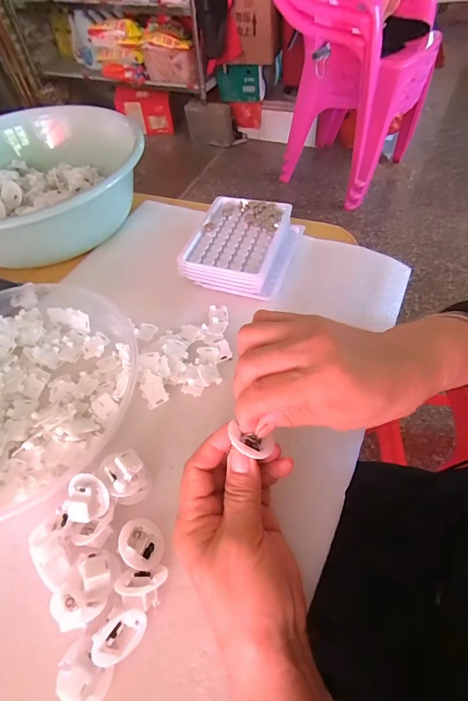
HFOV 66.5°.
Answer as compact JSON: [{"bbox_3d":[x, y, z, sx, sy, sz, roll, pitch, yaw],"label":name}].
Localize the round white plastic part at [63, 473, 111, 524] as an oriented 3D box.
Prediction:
[{"bbox_3d":[-0.101,0.103,0.249,0.026,0.018,0.028,-2,54,3],"label":"round white plastic part"}]

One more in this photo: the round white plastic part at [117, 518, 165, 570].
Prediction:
[{"bbox_3d":[-0.065,0.134,0.246,0.032,0.011,0.032,29,32,-20],"label":"round white plastic part"}]

